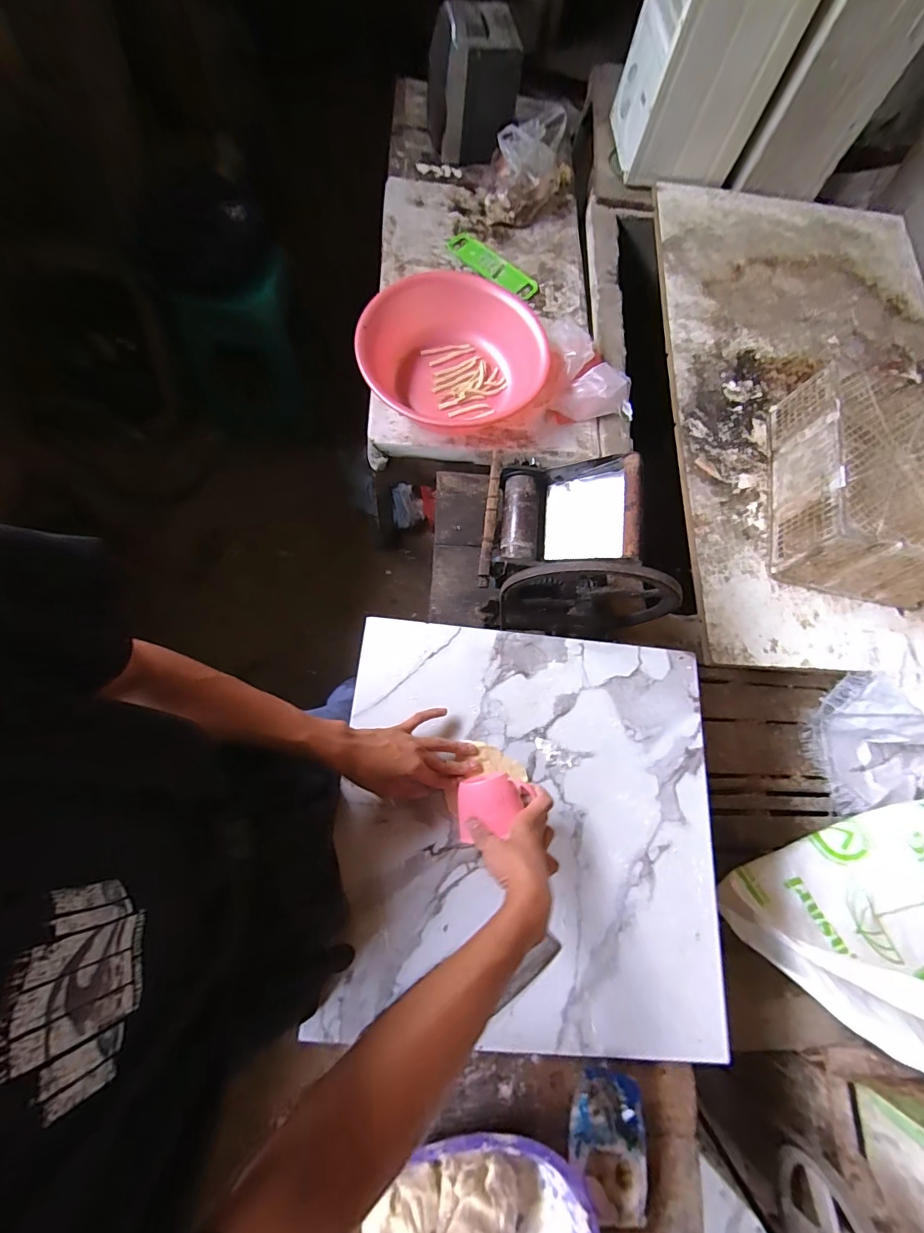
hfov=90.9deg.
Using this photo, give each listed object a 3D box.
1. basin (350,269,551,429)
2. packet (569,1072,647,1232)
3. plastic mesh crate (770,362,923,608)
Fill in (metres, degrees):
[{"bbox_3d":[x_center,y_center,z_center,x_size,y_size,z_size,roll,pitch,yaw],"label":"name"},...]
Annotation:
[{"bbox_3d":[-0.013,-0.633,1.099,0.409,0.132,0.409,0,69,0],"label":"basin"},{"bbox_3d":[0.157,0.570,0.489,0.080,0.016,0.117,5,74,-4],"label":"packet"},{"bbox_3d":[0.880,-0.293,0.973,0.327,0.155,0.446,14,73,-2],"label":"plastic mesh crate"}]

